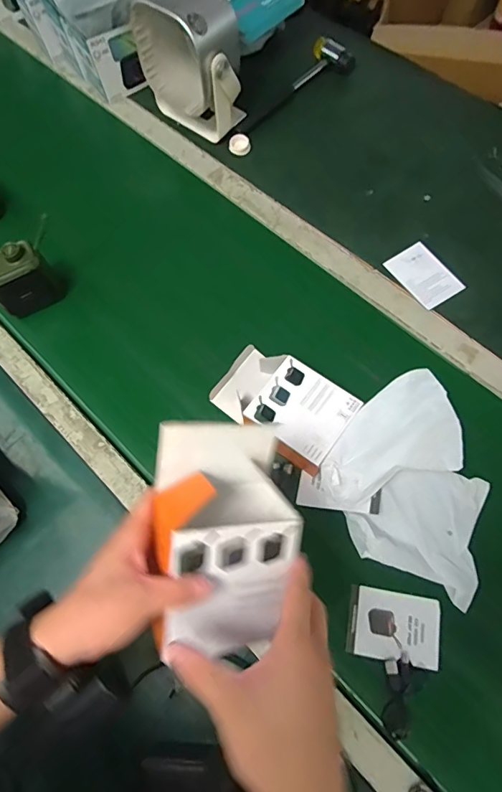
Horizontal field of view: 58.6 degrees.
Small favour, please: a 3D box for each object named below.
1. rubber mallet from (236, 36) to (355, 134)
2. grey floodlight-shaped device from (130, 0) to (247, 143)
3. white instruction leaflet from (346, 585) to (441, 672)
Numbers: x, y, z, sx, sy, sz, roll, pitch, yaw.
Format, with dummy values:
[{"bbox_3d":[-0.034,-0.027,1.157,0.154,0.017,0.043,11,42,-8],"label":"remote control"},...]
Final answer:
[{"bbox_3d":[0.079,-0.536,0.781,0.078,0.031,0.245,40,75,17],"label":"rubber mallet"},{"bbox_3d":[-0.091,-0.541,0.718,0.163,0.162,0.102,34,74,15],"label":"grey floodlight-shaped device"},{"bbox_3d":[0.161,0.260,0.505,0.099,0.010,0.069,9,69,6],"label":"white instruction leaflet"}]

